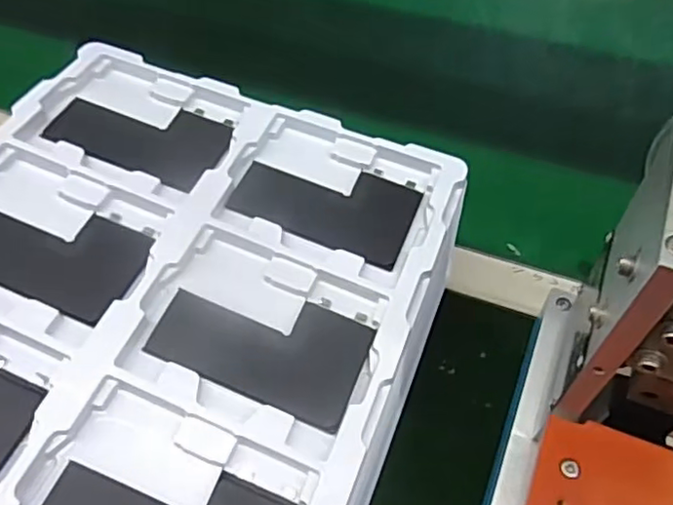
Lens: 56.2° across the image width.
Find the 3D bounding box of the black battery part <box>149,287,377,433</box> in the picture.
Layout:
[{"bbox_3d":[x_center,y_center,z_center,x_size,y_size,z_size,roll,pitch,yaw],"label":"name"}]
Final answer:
[{"bbox_3d":[-0.038,0.048,0.335,0.107,0.004,0.062,23,61,4],"label":"black battery part"}]

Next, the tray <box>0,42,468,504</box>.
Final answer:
[{"bbox_3d":[-0.093,0.023,0.336,0.280,0.026,0.311,23,56,3],"label":"tray"}]

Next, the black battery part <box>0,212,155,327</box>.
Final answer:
[{"bbox_3d":[-0.159,-0.005,0.347,0.105,0.009,0.063,25,55,1],"label":"black battery part"}]

